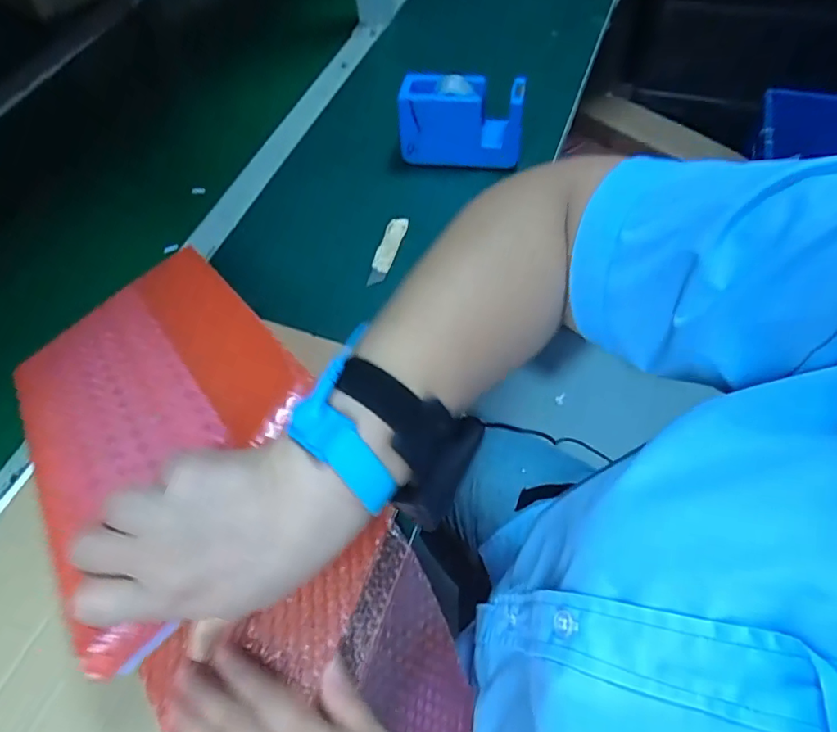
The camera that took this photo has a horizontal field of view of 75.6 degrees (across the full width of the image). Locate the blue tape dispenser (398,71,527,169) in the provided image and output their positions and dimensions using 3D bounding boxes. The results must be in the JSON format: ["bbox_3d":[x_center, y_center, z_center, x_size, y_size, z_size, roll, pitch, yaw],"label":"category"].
[{"bbox_3d":[0.046,-0.263,0.578,0.128,0.077,0.053,6,58,8],"label":"blue tape dispenser"}]

